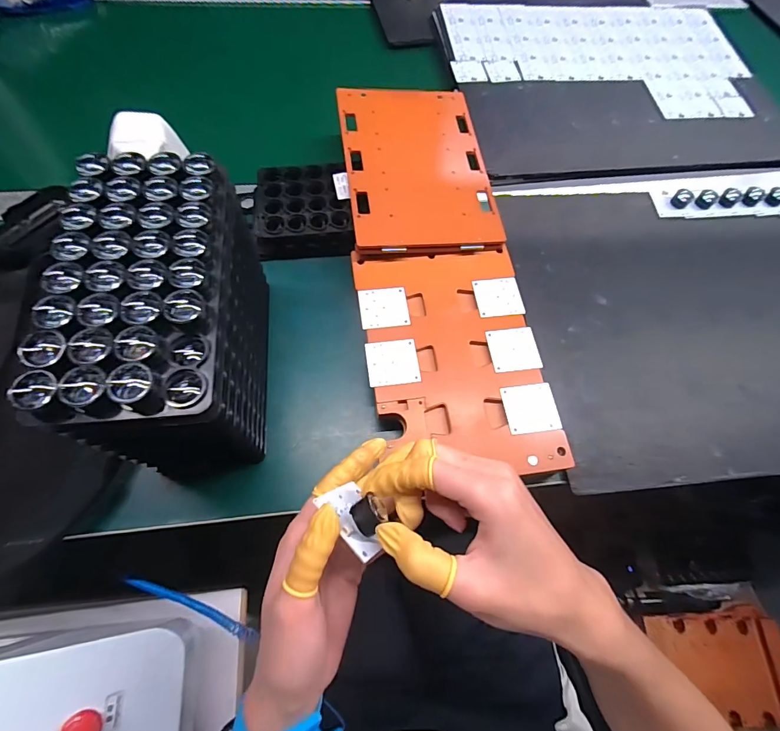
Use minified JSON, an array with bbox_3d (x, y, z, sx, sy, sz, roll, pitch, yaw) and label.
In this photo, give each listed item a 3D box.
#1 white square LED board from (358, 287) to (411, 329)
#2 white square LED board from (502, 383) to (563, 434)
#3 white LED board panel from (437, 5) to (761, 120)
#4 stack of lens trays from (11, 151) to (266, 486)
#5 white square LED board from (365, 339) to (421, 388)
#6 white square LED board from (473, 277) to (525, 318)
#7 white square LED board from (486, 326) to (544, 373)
[{"bbox_3d":[-0.006,-0.058,0.400,0.048,0.004,0.045,-7,69,-6],"label":"white square LED board"},{"bbox_3d":[0.129,0.039,0.365,0.047,0.004,0.044,-6,69,-6],"label":"white square LED board"},{"bbox_3d":[0.323,-0.479,0.620,0.463,0.013,0.246,0,68,-3],"label":"white LED board panel"},{"bbox_3d":[-0.162,-0.027,0.320,0.096,0.173,0.191,-5,69,-5],"label":"stack of lens trays"},{"bbox_3d":[0.003,-0.003,0.375,0.047,0.004,0.044,-7,69,-6],"label":"white square LED board"},{"bbox_3d":[0.112,-0.071,0.412,0.047,0.004,0.042,-5,69,-5],"label":"white square LED board"},{"bbox_3d":[0.121,-0.016,0.390,0.046,0.005,0.045,-4,69,-5],"label":"white square LED board"}]

